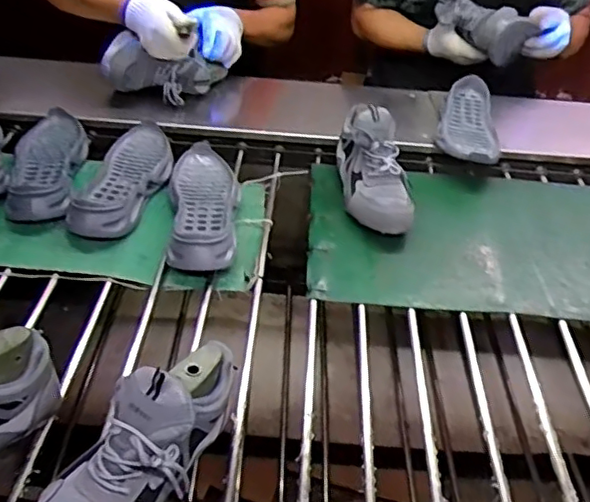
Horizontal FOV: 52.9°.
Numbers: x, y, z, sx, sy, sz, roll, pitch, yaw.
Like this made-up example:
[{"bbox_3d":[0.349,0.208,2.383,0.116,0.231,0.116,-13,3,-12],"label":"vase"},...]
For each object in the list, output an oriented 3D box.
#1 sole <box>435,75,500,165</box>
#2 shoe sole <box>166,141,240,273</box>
[{"bbox_3d":[0.334,-0.253,1.121,0.114,0.043,0.283,15,42,9],"label":"sole"},{"bbox_3d":[-0.142,-0.076,0.921,0.107,0.041,0.294,-1,42,-9],"label":"shoe sole"}]

